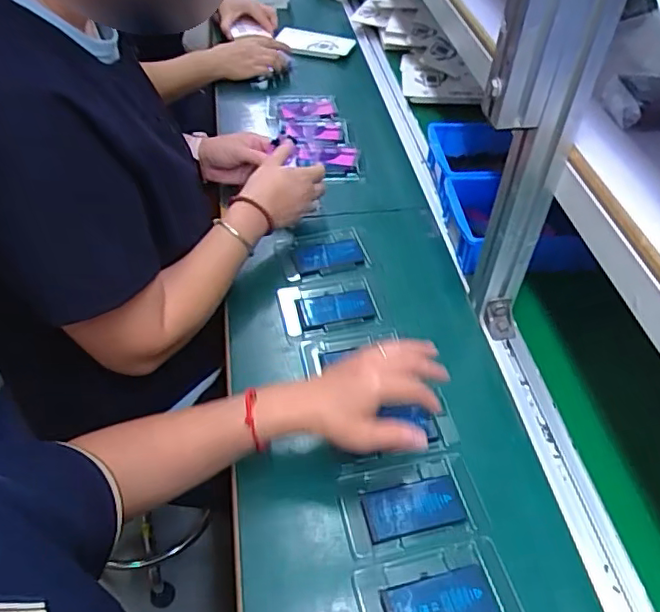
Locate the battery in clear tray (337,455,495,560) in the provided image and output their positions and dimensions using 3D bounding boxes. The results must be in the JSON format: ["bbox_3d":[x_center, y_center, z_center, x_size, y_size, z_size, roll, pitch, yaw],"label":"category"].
[{"bbox_3d":[0.075,0.183,0.535,0.125,0.011,0.079,-6,49,-11],"label":"battery in clear tray"}]

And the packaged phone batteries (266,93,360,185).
[{"bbox_3d":[-0.029,-0.282,0.949,0.118,0.017,0.237,-6,49,-11],"label":"packaged phone batteries"}]

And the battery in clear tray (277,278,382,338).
[{"bbox_3d":[-0.002,0.001,0.698,0.112,0.011,0.078,-8,49,-12],"label":"battery in clear tray"}]

